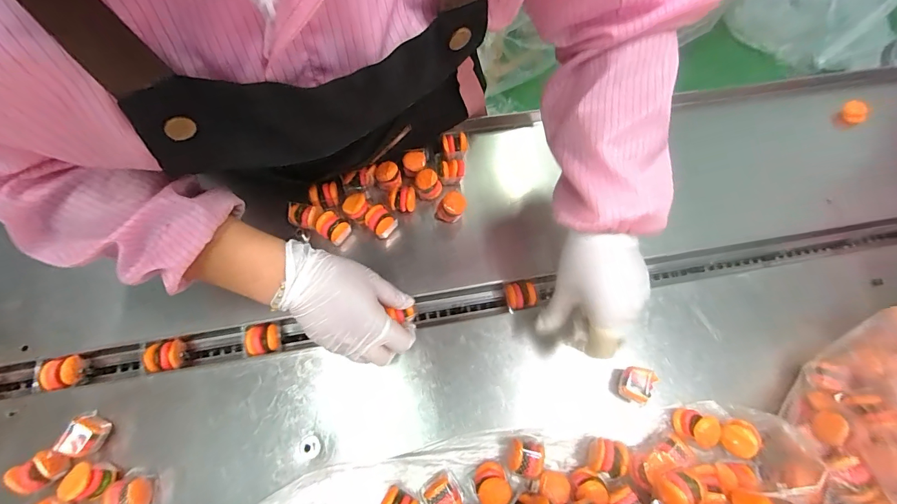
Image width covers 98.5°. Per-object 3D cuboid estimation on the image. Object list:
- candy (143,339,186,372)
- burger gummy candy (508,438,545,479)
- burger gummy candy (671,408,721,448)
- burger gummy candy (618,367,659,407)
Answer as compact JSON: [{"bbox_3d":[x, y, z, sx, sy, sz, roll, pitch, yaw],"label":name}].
[{"bbox_3d":[-0.300,0.112,0.412,0.034,0.021,0.029,-12,69,-7],"label":"candy"},{"bbox_3d":[0.071,0.193,0.363,0.032,0.025,0.028,13,68,3],"label":"burger gummy candy"},{"bbox_3d":[0.240,0.172,0.377,0.033,0.023,0.030,16,69,4],"label":"burger gummy candy"},{"bbox_3d":[0.187,0.133,0.389,0.025,0.028,0.033,31,70,10],"label":"burger gummy candy"}]

